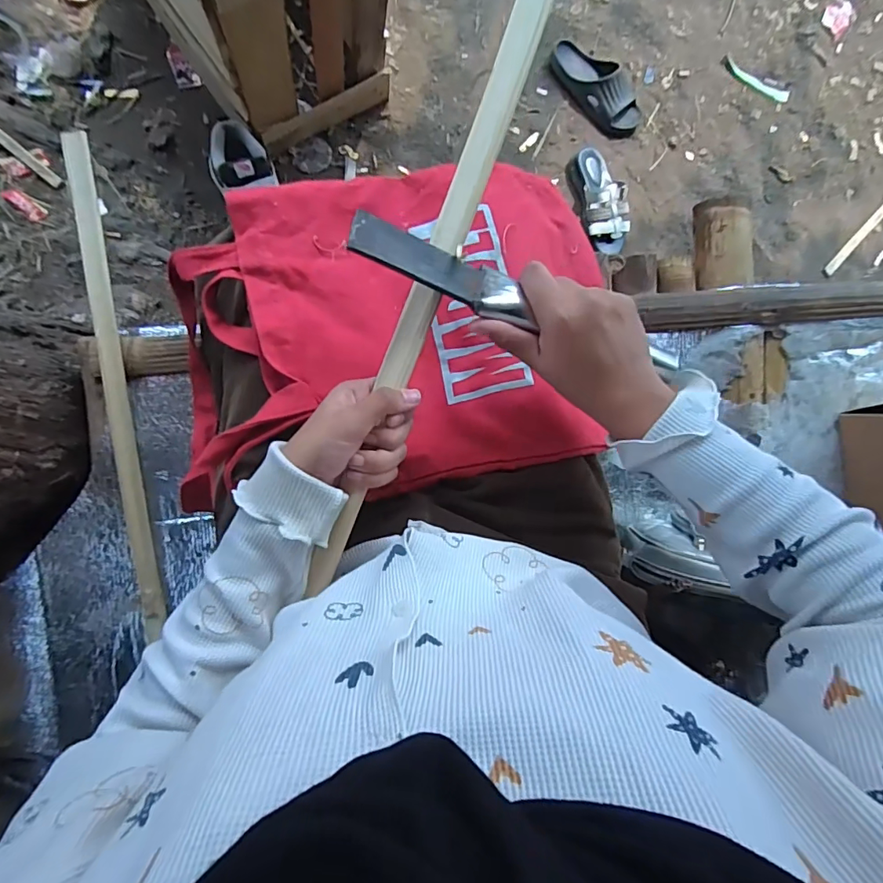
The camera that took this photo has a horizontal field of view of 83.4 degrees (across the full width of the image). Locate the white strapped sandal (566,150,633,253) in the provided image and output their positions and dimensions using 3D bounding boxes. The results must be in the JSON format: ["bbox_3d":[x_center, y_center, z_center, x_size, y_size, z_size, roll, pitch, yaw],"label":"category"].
[{"bbox_3d":[0.358,-0.539,1.097,0.100,0.064,0.232,-18,93,-6],"label":"white strapped sandal"}]

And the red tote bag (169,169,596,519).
[{"bbox_3d":[-0.037,-0.106,0.465,0.436,0.138,0.285,-12,92,-6],"label":"red tote bag"}]

